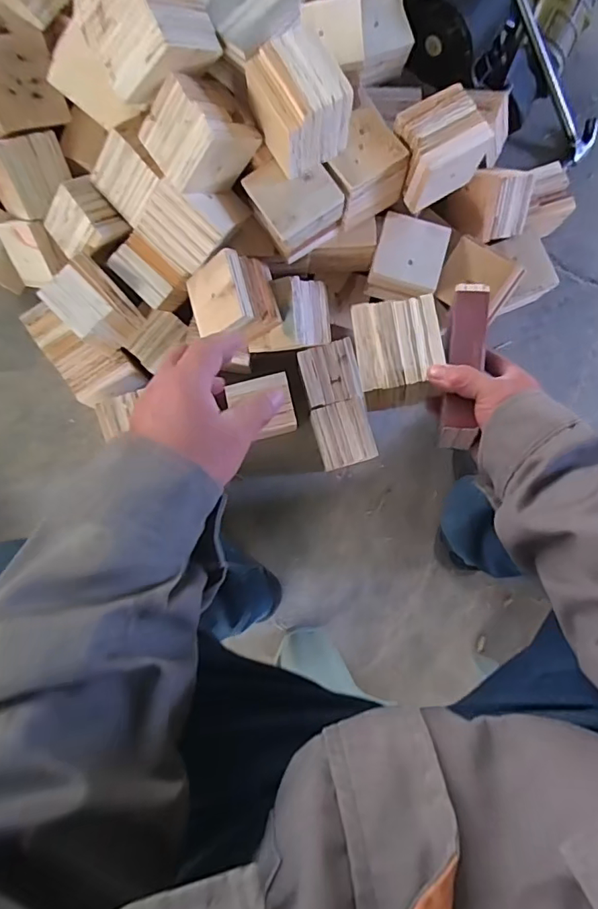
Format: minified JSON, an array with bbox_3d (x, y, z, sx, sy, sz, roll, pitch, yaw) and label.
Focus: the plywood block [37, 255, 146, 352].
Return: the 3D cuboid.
[{"bbox_3d":[-0.288,-0.207,0.717,0.097,0.105,0.081,44,86,2],"label":"plywood block"}]

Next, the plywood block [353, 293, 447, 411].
[{"bbox_3d":[0.095,-0.100,0.509,0.078,0.075,0.093,-7,85,0],"label":"plywood block"}]

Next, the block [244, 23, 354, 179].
[{"bbox_3d":[-0.003,-0.400,0.573,0.083,0.095,0.106,-32,87,-3],"label":"block"}]

